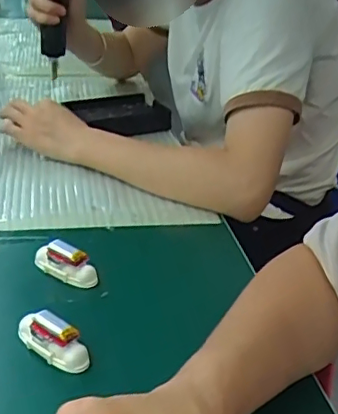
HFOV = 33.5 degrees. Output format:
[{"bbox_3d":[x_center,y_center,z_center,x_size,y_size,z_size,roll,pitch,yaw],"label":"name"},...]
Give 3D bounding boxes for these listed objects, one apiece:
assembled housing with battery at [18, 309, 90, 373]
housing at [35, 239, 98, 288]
[{"bbox_3d":[-0.084,0.093,0.397,0.061,0.031,0.017,22,33,31],"label":"assembled housing with battery"},{"bbox_3d":[-0.089,0.048,0.480,0.059,0.033,0.017,19,31,25],"label":"housing"}]

